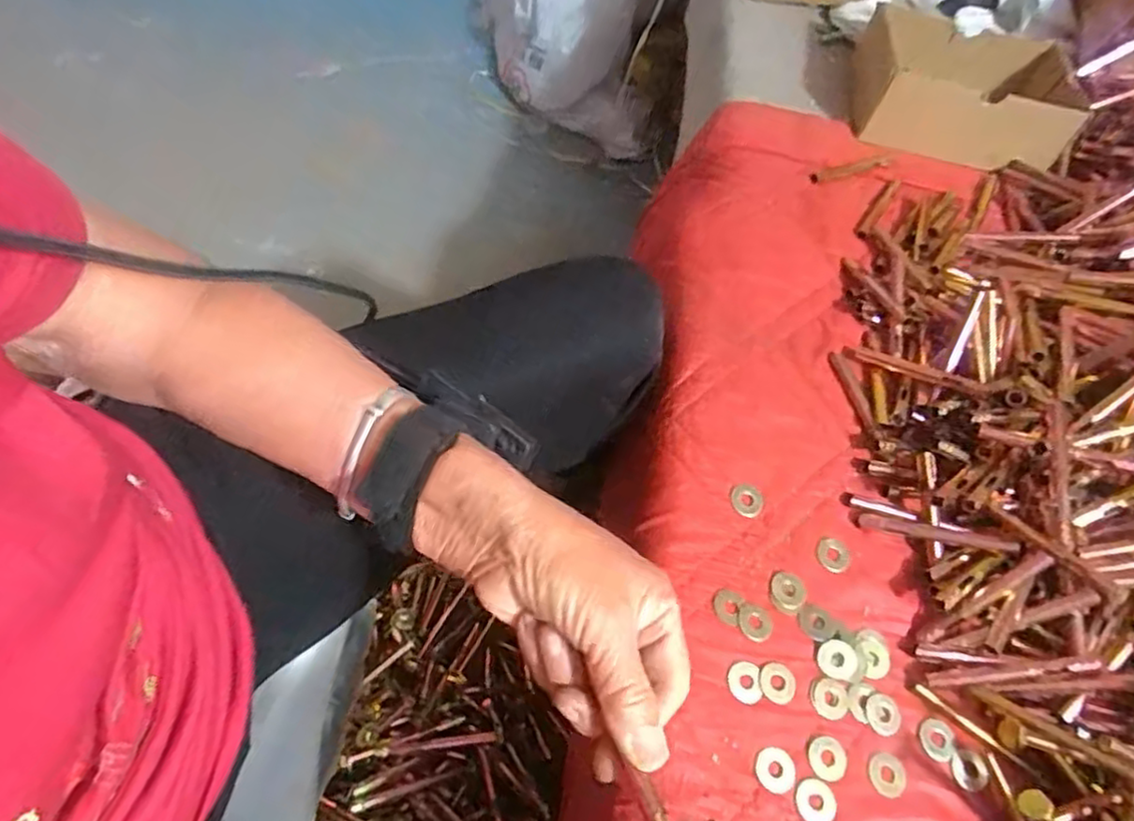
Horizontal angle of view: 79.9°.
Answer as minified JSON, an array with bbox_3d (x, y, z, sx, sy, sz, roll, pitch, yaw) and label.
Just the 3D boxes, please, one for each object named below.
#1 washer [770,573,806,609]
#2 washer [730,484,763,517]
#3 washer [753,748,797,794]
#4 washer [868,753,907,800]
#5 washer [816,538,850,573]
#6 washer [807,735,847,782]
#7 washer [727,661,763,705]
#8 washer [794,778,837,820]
[{"bbox_3d":[0.137,0.111,0.418,0.022,0.004,0.021,3,62,-8],"label":"washer"},{"bbox_3d":[0.118,0.059,0.443,0.020,0.004,0.022,4,62,-8],"label":"washer"},{"bbox_3d":[0.114,0.195,0.367,0.023,0.004,0.022,4,62,-8],"label":"washer"},{"bbox_3d":[0.179,0.204,0.378,0.022,0.004,0.021,4,62,-8],"label":"washer"},{"bbox_3d":[0.171,0.092,0.432,0.021,0.004,0.022,4,62,-8],"label":"washer"},{"bbox_3d":[0.145,0.193,0.375,0.022,0.004,0.023,4,62,-8],"label":"washer"},{"bbox_3d":[0.102,0.155,0.386,0.020,0.004,0.022,4,62,-8],"label":"washer"},{"bbox_3d":[0.134,0.210,0.363,0.022,0.004,0.022,4,62,-8],"label":"washer"}]

